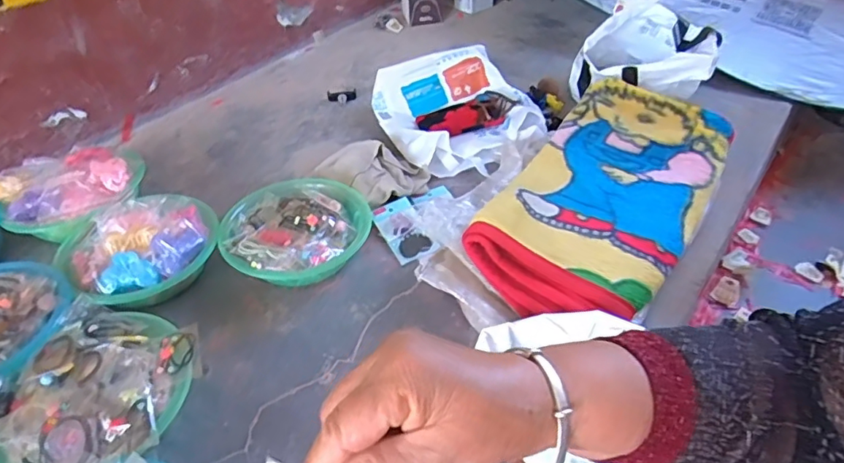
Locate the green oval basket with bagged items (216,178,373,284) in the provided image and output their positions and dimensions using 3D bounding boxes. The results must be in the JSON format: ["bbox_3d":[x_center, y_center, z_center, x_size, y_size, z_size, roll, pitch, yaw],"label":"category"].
[{"bbox_3d":[-0.207,0.000,0.904,0.240,0.073,0.234,-22,45,-20],"label":"green oval basket with bagged items"}]

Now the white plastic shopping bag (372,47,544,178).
[{"bbox_3d":[0.082,-0.256,1.159,0.305,0.115,0.350,-16,44,-14],"label":"white plastic shopping bag"}]

